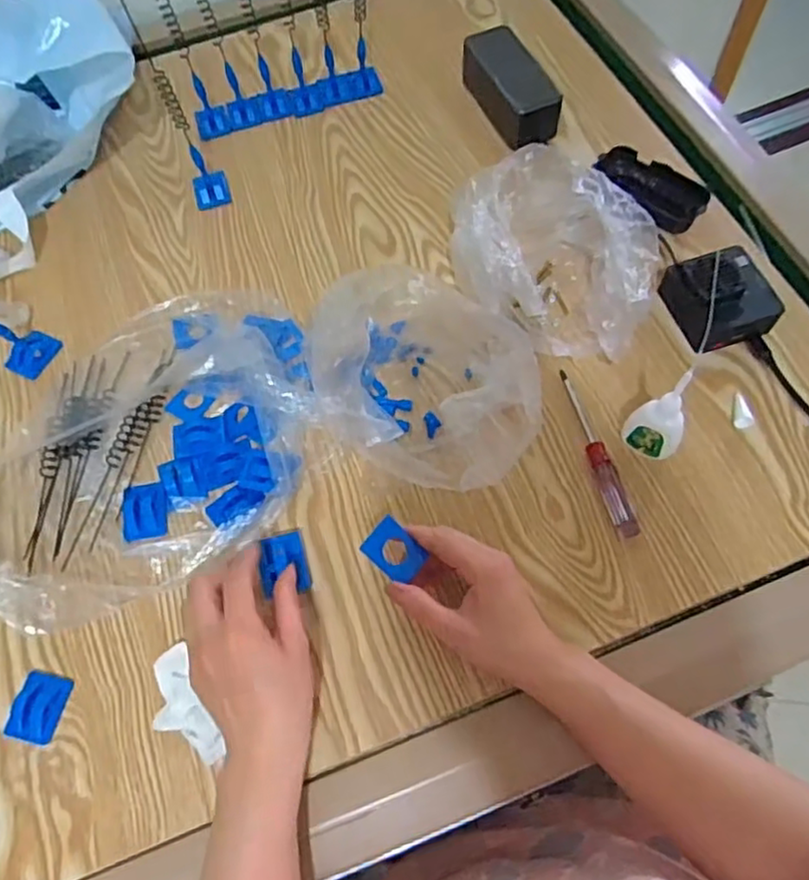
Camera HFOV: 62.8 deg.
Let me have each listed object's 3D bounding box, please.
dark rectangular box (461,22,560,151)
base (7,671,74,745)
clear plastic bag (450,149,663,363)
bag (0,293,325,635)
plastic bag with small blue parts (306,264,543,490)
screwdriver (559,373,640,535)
[{"bbox_3d":[0.110,-0.364,0.687,0.059,0.054,0.149,-19,66,-6],"label":"dark rectangular box"},{"bbox_3d":[-0.260,0.190,0.471,0.034,0.012,0.045,9,66,7],"label":"base"},{"bbox_3d":[0.127,-0.160,0.572,0.168,0.086,0.160,18,67,10],"label":"clear plastic bag"},{"bbox_3d":[-0.212,-0.011,0.541,0.276,0.056,0.256,-22,66,-8],"label":"bag"},{"bbox_3d":[0.017,-0.065,0.531,0.167,0.090,0.201,-5,65,0],"label":"plastic bag with small blue parts"},{"bbox_3d":[0.154,0.006,0.528,0.019,0.019,0.149,-13,65,-4],"label":"screwdriver"}]

